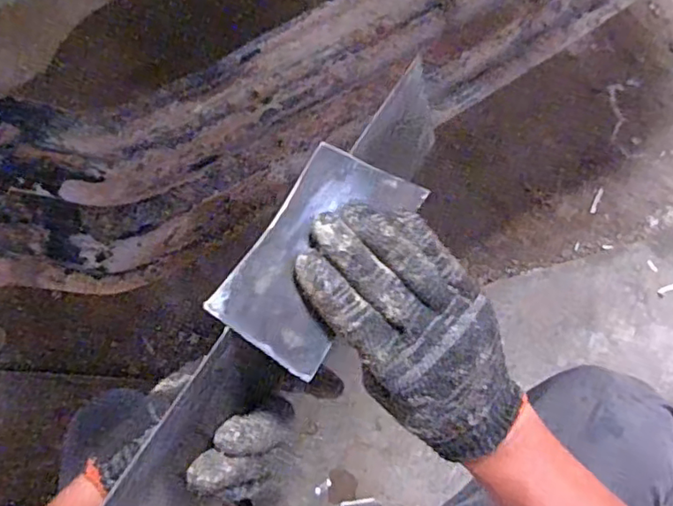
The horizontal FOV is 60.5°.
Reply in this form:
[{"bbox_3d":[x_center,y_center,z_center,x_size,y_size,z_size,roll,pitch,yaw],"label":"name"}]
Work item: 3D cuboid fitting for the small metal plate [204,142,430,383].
[{"bbox_3d":[-0.007,-0.002,0.327,0.068,0.004,0.129,38,74,-16],"label":"small metal plate"}]

